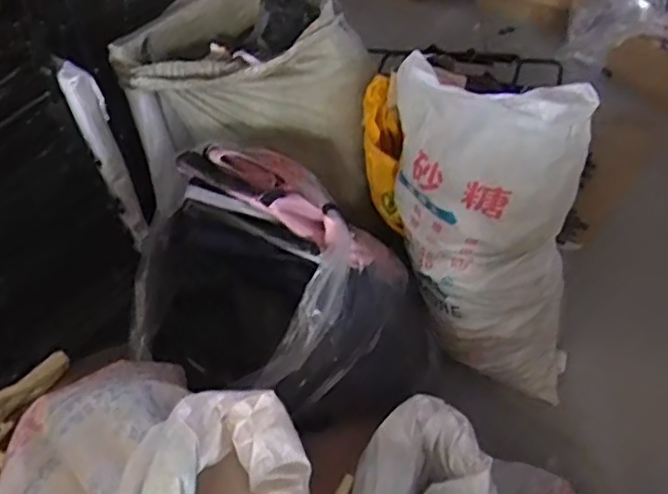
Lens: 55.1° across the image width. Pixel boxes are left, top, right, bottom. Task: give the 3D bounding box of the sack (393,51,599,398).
[{"bbox_3d":[0.425,0.006,1.771,0.512,1.020,0.321,5,45,11],"label":"sack"}]

